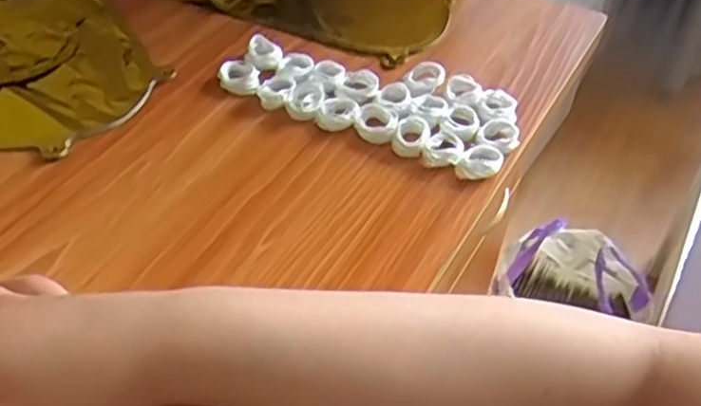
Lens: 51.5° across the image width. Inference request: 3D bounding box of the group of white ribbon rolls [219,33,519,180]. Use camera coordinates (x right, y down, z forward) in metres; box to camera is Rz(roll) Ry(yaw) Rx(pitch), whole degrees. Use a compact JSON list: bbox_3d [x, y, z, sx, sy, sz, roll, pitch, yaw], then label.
[{"bbox_3d":[0.017,-0.080,0.534,0.211,0.014,0.099,22,47,17],"label":"group of white ribbon rolls"}]

